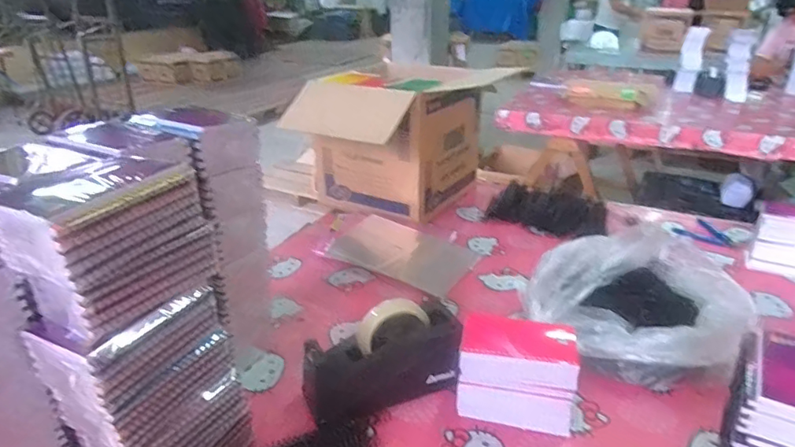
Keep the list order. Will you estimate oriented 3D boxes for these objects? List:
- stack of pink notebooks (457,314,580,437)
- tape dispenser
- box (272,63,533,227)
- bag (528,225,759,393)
[{"bbox_3d":[0.143,0.179,0.638,0.132,0.114,0.070,5,25,10],"label":"stack of pink notebooks"},{"bbox_3d":[-0.017,0.168,0.665,0.192,0.115,0.086,-12,28,-25],"label":"tape dispenser"},{"bbox_3d":[0.001,-0.180,1.207,0.335,0.291,0.397,13,28,26],"label":"box"},{"bbox_3d":[0.332,0.116,0.756,0.260,0.135,0.223,4,25,8],"label":"bag"}]

